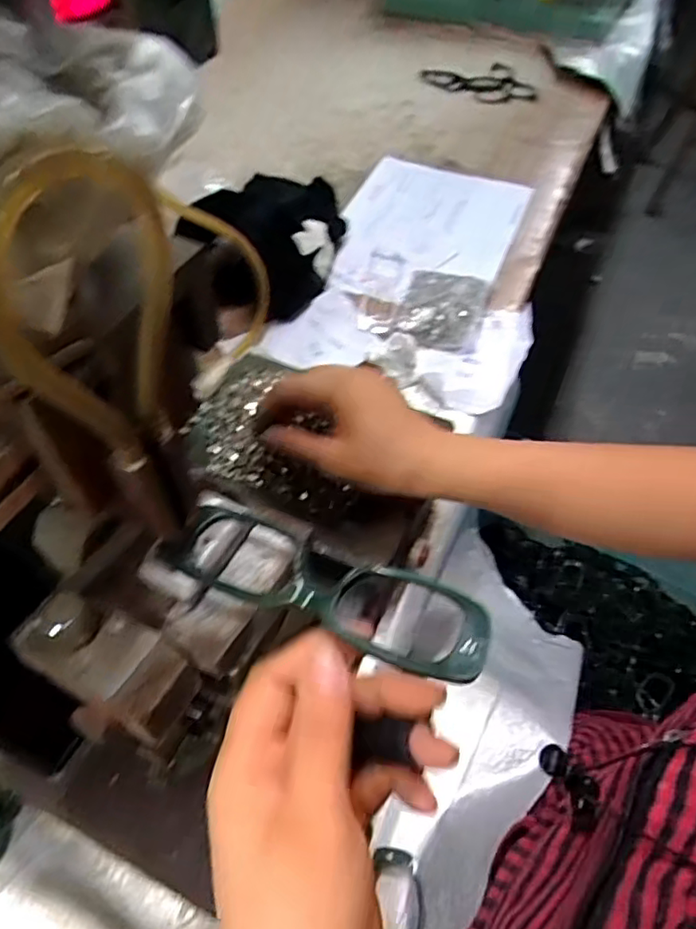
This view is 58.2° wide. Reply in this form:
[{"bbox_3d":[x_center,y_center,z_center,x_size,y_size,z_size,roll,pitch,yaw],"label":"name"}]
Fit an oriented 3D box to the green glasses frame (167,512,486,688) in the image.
[{"bbox_3d":[-0.009,0.048,0.260,0.139,0.017,0.039,17,52,23],"label":"green glasses frame"}]

